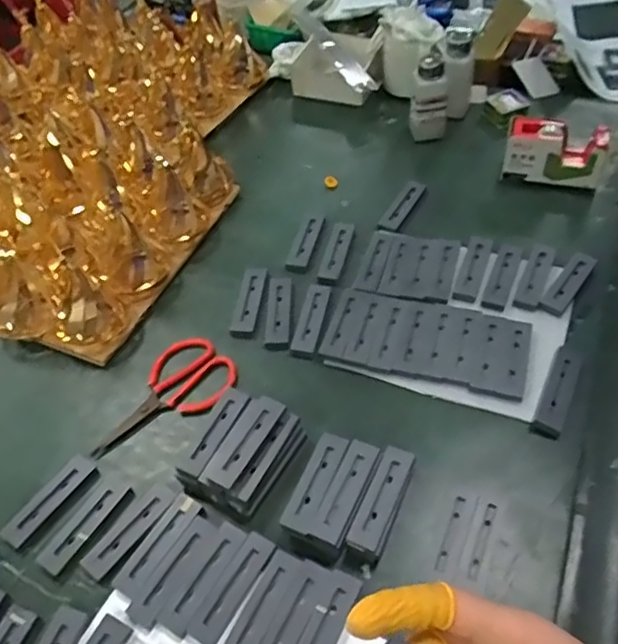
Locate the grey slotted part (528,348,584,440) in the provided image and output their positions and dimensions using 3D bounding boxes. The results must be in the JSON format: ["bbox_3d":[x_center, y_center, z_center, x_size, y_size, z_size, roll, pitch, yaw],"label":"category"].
[{"bbox_3d":[0.278,0.079,0.701,0.032,0.018,0.114,20,56,21],"label":"grey slotted part"}]

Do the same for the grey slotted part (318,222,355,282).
[{"bbox_3d":[0.039,-0.098,0.870,0.029,0.007,0.110,9,52,12],"label":"grey slotted part"}]

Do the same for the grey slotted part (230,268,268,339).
[{"bbox_3d":[-0.077,-0.027,0.824,0.033,0.010,0.108,5,51,9],"label":"grey slotted part"}]

